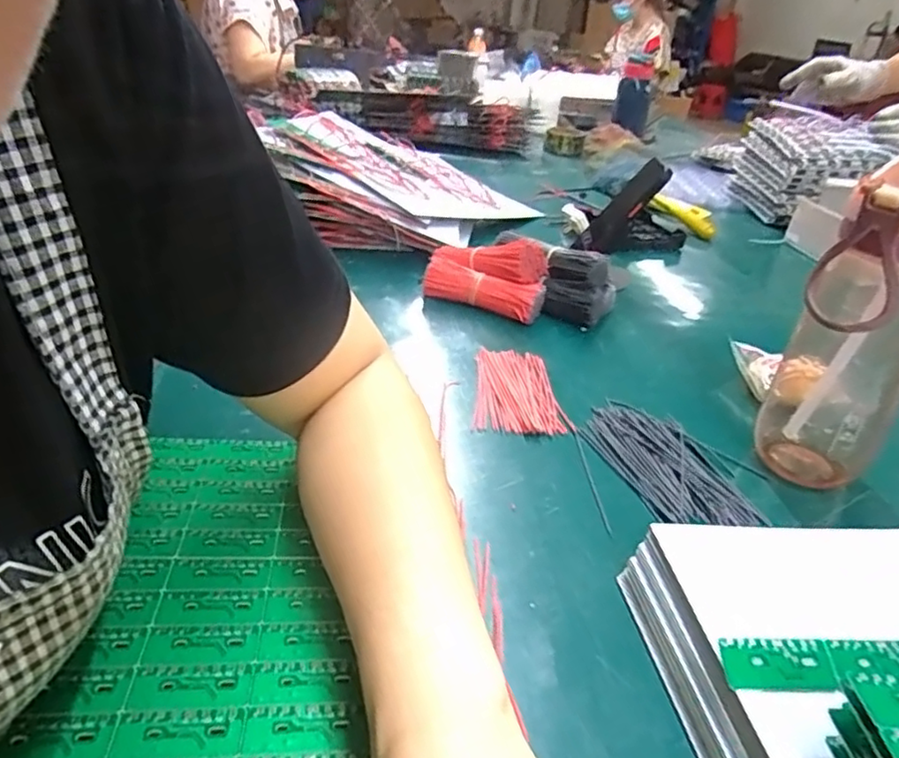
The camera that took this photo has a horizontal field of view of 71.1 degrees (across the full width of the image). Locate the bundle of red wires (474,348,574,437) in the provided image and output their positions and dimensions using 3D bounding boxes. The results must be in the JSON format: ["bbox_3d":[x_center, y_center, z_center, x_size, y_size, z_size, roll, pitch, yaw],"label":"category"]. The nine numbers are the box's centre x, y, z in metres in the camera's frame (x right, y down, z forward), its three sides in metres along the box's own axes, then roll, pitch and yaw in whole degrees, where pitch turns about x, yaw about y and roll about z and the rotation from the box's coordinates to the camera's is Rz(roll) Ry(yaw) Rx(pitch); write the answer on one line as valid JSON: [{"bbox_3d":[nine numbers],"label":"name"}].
[{"bbox_3d":[0.054,0.007,0.506,0.069,0.006,0.111,3,31,-4],"label":"bundle of red wires"}]

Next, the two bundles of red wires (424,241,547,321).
[{"bbox_3d":[0.036,-0.108,0.640,0.126,0.061,0.071,13,32,13],"label":"two bundles of red wires"}]

